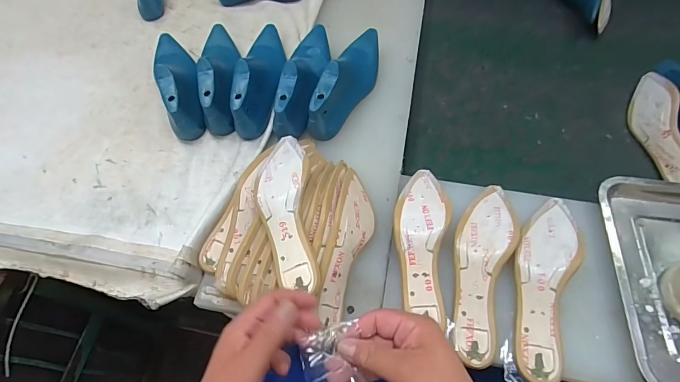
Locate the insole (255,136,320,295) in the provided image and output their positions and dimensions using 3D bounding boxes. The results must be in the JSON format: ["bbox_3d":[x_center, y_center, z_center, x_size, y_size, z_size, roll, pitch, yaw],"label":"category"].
[{"bbox_3d":[-0.072,0.015,0.470,0.067,0.034,0.228,-8,59,-1],"label":"insole"}]

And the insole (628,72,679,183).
[{"bbox_3d":[0.538,-0.114,0.611,0.047,0.055,0.237,5,60,7],"label":"insole"}]

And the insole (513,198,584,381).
[{"bbox_3d":[0.251,0.106,0.455,0.071,0.034,0.242,21,63,15],"label":"insole"}]

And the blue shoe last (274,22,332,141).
[{"bbox_3d":[-0.060,-0.210,0.636,0.073,0.089,0.266,5,60,7],"label":"blue shoe last"}]

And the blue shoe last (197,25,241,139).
[{"bbox_3d":[-0.211,-0.218,0.642,0.069,0.086,0.261,-12,60,-4],"label":"blue shoe last"}]

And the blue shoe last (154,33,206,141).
[{"bbox_3d":[-0.295,-0.213,0.654,0.067,0.086,0.268,-24,61,-10],"label":"blue shoe last"}]

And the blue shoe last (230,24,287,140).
[{"bbox_3d":[-0.140,-0.216,0.643,0.070,0.088,0.258,-1,60,3],"label":"blue shoe last"}]

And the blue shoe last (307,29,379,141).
[{"bbox_3d":[0.018,-0.206,0.630,0.079,0.077,0.282,14,62,12],"label":"blue shoe last"}]

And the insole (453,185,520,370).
[{"bbox_3d":[0.179,0.088,0.466,0.072,0.030,0.240,18,62,14],"label":"insole"}]

